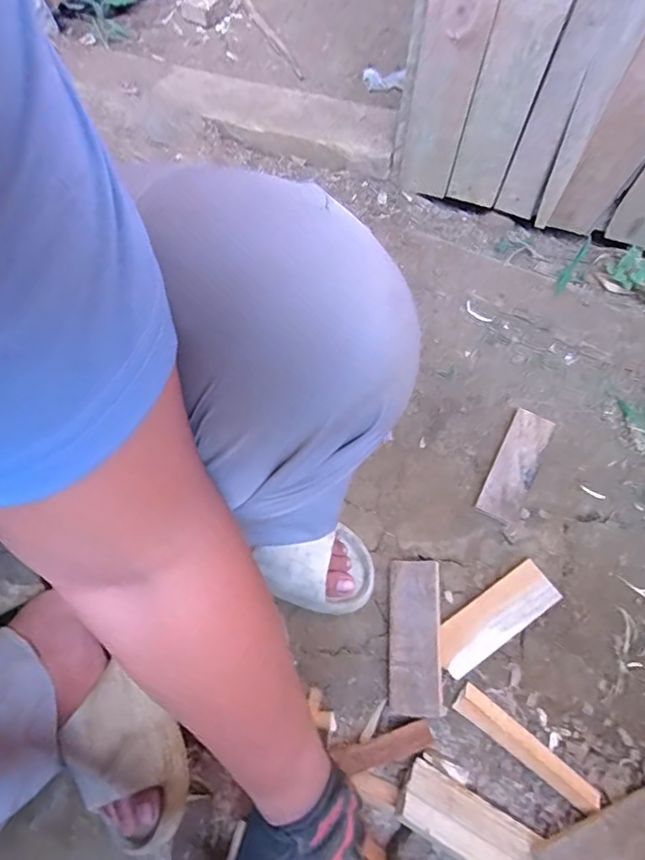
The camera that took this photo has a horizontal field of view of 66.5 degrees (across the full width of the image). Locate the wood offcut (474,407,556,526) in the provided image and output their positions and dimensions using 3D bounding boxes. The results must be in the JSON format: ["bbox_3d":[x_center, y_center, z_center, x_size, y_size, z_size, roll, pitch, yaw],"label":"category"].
[{"bbox_3d":[0.280,0.050,0.713,0.058,0.017,0.173,27,70,11],"label":"wood offcut"}]

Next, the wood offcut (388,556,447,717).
[{"bbox_3d":[0.114,0.254,0.612,0.063,0.013,0.175,-6,66,21],"label":"wood offcut"}]

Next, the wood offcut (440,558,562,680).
[{"bbox_3d":[0.220,0.242,0.636,0.175,0.023,0.058,-32,71,-12],"label":"wood offcut"}]

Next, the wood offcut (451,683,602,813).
[{"bbox_3d":[0.240,0.373,0.580,0.179,0.018,0.035,35,72,13],"label":"wood offcut"}]

